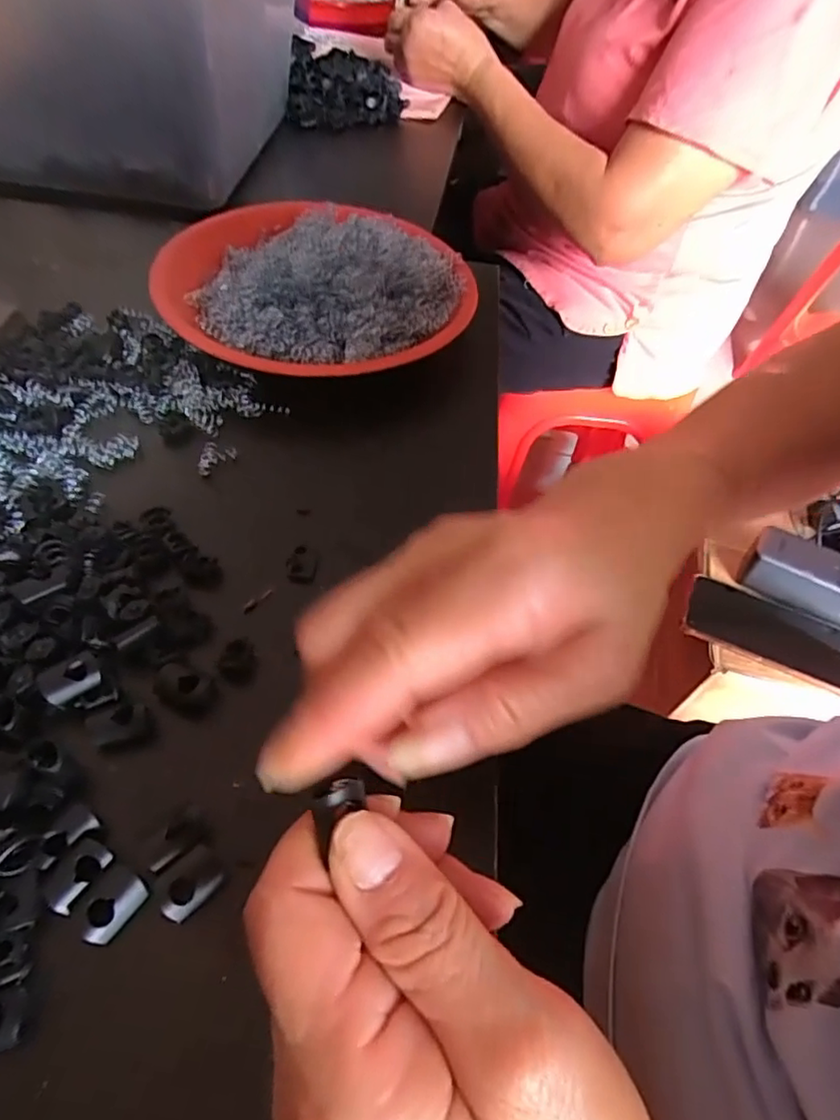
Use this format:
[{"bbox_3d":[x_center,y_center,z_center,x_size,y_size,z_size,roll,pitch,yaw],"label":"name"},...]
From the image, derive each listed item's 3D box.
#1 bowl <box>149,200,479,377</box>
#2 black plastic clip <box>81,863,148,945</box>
[{"bbox_3d":[-0.067,-0.180,0.382,0.185,0.057,0.193,4,52,-5],"label":"bowl"},{"bbox_3d":[-0.094,0.106,0.186,0.013,0.005,0.020,26,53,12],"label":"black plastic clip"}]

